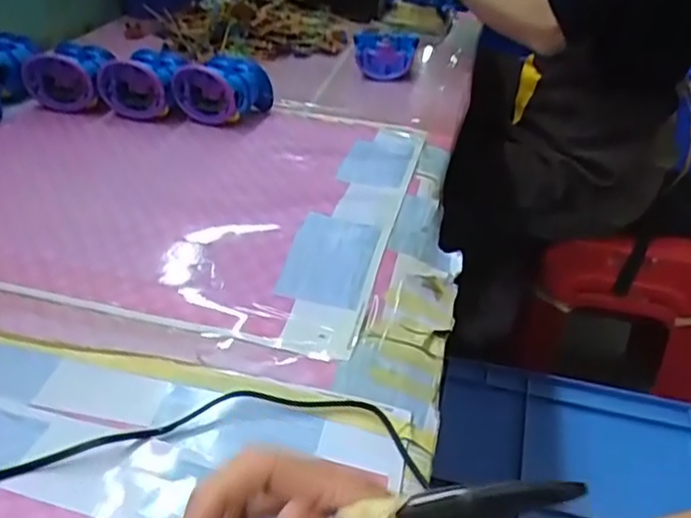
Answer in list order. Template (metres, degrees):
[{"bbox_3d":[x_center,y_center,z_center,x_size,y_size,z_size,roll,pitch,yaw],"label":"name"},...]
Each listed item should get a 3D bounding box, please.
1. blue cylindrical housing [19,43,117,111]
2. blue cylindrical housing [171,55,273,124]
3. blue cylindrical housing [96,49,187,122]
[{"bbox_3d":[-0.321,-0.216,0.794,0.091,0.064,0.078,8,35,3],"label":"blue cylindrical housing"},{"bbox_3d":[-0.140,-0.196,0.779,0.078,0.067,0.089,22,38,22],"label":"blue cylindrical housing"},{"bbox_3d":[-0.231,-0.208,0.788,0.082,0.066,0.077,11,35,8],"label":"blue cylindrical housing"}]

